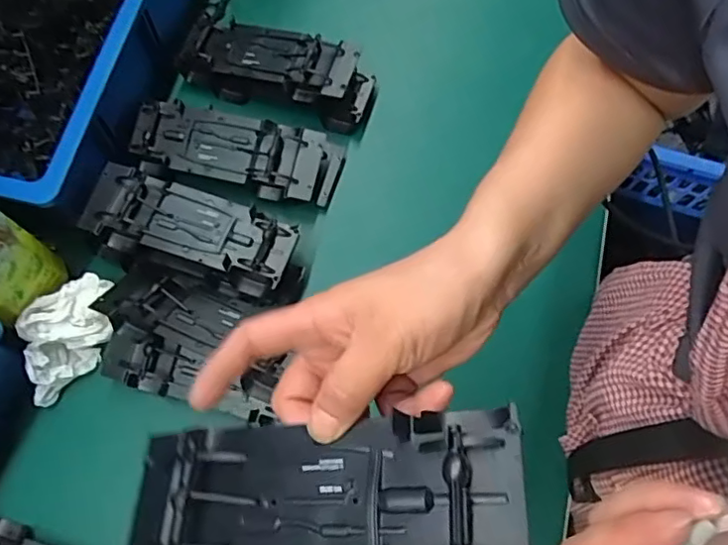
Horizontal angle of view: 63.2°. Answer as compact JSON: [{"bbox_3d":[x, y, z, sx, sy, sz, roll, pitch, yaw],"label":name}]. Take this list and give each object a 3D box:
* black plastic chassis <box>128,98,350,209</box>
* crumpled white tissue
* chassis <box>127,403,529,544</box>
[{"bbox_3d":[-0.128,-0.125,0.611,0.205,0.043,0.083,10,68,3],"label":"black plastic chassis"},{"bbox_3d":[-0.270,0.055,0.539,0.062,0.052,0.115,43,73,14],"label":"crumpled white tissue"},{"bbox_3d":[-0.029,0.103,0.256,0.194,0.027,0.073,-10,66,22],"label":"chassis"}]

